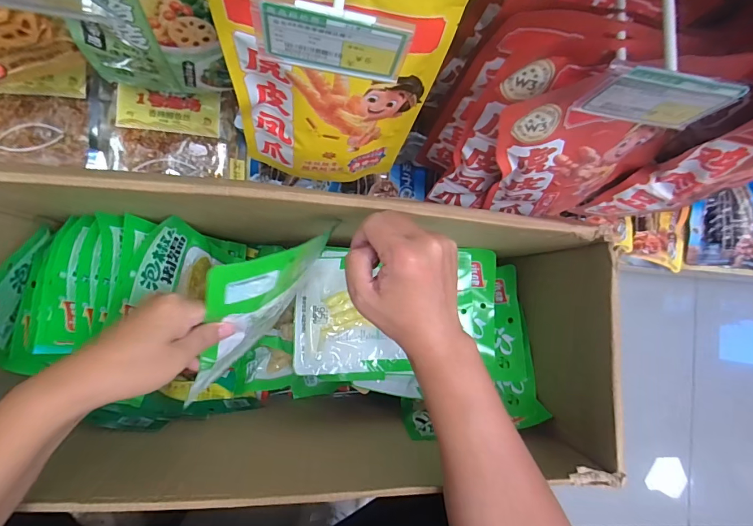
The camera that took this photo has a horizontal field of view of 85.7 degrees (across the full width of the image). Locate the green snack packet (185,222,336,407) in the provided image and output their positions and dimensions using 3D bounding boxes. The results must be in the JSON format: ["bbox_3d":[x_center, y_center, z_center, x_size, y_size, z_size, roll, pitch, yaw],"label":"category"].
[{"bbox_3d":[-0.125,0.057,0.420,0.019,0.198,0.128,43,39,15],"label":"green snack packet"}]

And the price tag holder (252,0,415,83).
[{"bbox_3d":[-0.023,-0.116,0.212,0.077,0.046,0.006,7,79,-9],"label":"price tag holder"}]

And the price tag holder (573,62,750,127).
[{"bbox_3d":[0.164,-0.097,0.239,0.082,0.048,0.007,5,87,-8],"label":"price tag holder"}]

